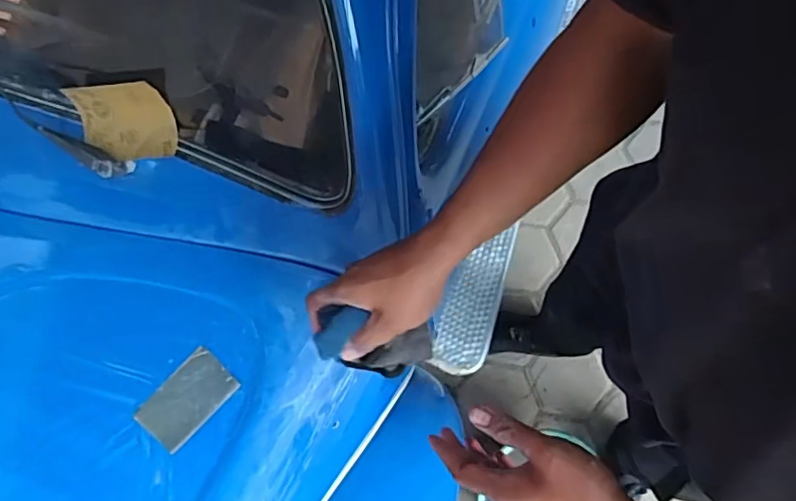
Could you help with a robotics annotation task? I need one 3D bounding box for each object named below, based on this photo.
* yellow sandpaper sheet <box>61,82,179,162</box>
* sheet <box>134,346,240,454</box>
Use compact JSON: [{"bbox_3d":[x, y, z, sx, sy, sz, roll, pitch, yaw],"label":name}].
[{"bbox_3d":[-0.350,-0.165,0.724,0.134,0.095,0.020,1,27,17],"label":"yellow sandpaper sheet"},{"bbox_3d":[-0.263,0.187,0.711,0.070,0.005,0.113,43,75,1],"label":"sheet"}]

